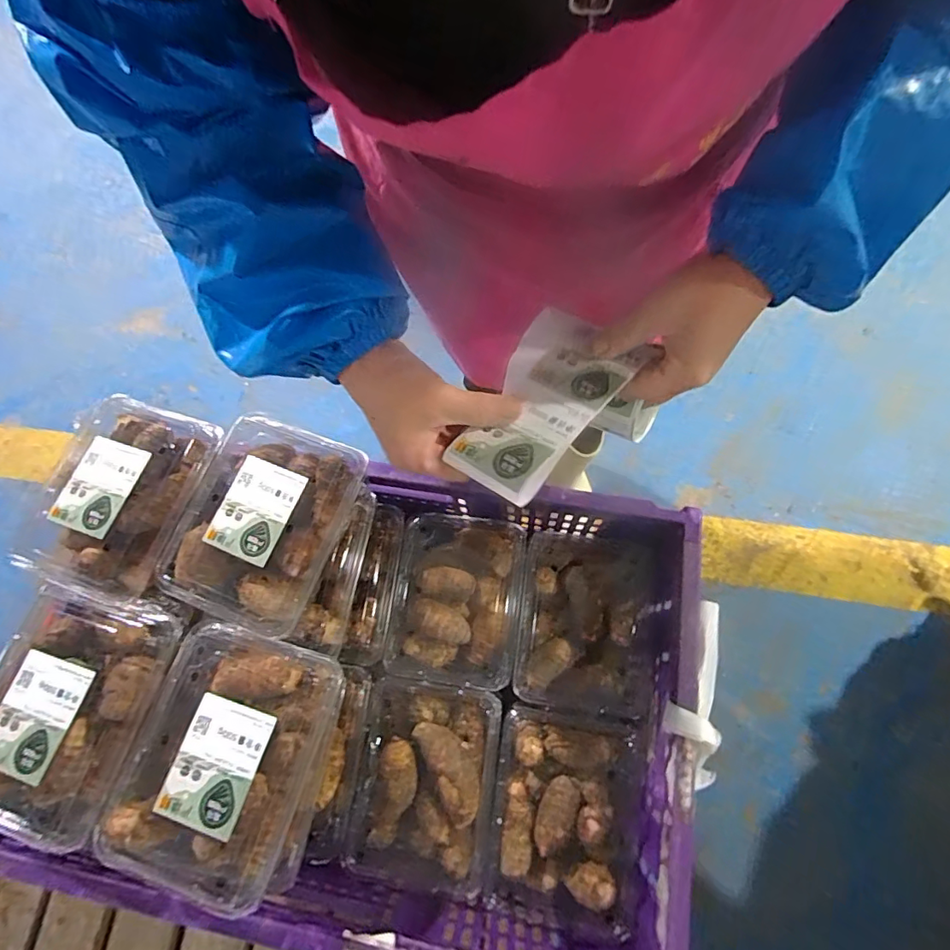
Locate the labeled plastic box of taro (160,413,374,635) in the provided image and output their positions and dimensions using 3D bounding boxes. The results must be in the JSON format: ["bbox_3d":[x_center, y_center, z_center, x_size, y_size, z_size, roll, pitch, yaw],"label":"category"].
[{"bbox_3d":[-0.184,0.038,0.442,0.134,0.047,0.172,18,75,12],"label":"labeled plastic box of taro"}]

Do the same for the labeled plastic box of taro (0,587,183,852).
[{"bbox_3d":[-0.313,0.180,0.394,0.115,0.054,0.161,10,73,10],"label":"labeled plastic box of taro"}]

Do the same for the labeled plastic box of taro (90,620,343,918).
[{"bbox_3d":[-0.187,0.213,0.396,0.137,0.073,0.167,13,74,11],"label":"labeled plastic box of taro"}]

